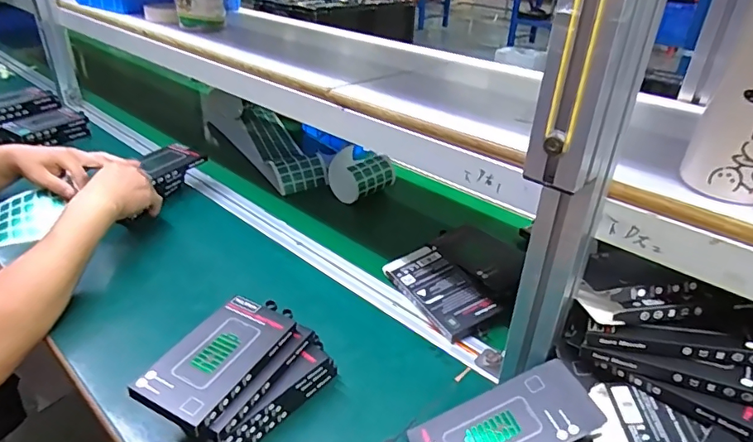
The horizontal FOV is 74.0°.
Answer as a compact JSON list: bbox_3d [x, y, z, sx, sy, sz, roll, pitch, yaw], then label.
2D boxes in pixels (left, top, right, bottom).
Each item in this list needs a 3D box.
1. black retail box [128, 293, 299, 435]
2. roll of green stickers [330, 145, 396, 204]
[{"bbox_3d":[-0.141,0.120,0.461,0.078,0.021,0.148,18,33,23],"label":"black retail box"},{"bbox_3d":[-0.033,-0.074,0.862,0.094,0.074,0.090,23,36,30],"label":"roll of green stickers"}]

